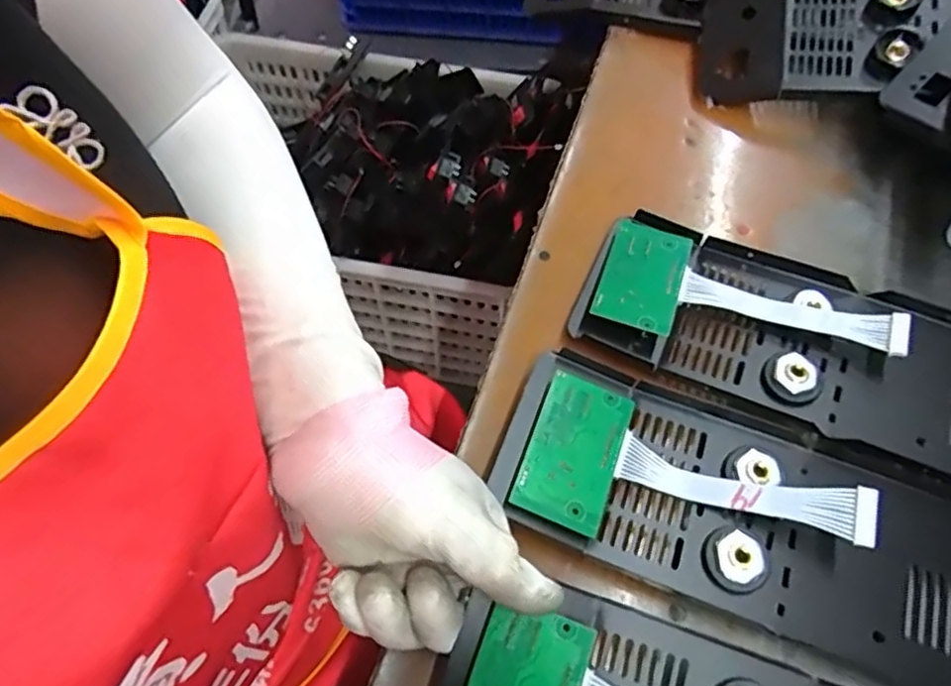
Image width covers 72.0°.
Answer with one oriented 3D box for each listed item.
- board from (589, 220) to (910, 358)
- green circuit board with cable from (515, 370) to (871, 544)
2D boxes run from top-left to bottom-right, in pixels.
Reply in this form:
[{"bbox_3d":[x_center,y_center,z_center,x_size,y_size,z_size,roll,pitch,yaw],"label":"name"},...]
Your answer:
[{"bbox_3d":[0.151,-0.020,0.368,0.158,0.027,0.073,20,63,10],"label":"board"},{"bbox_3d":[0.099,0.073,0.313,0.154,0.032,0.073,22,64,11],"label":"green circuit board with cable"}]

